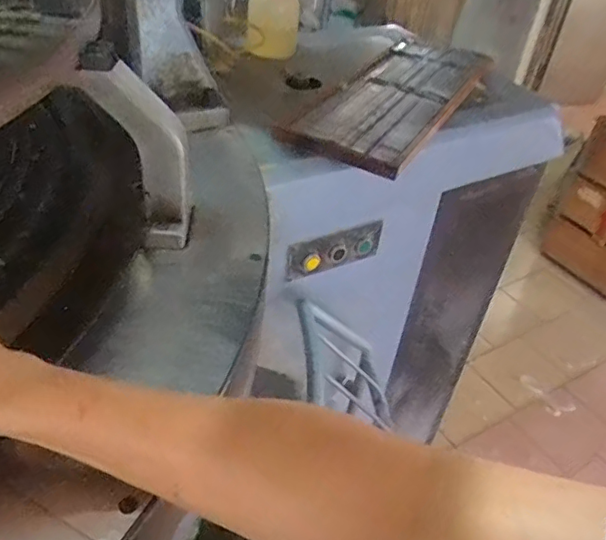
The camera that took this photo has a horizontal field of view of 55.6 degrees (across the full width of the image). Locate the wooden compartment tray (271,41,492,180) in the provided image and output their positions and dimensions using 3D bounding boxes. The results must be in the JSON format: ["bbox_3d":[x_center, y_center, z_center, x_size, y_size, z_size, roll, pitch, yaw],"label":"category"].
[{"bbox_3d":[0.153,-0.272,0.874,0.182,0.031,0.485,22,41,17],"label":"wooden compartment tray"}]

